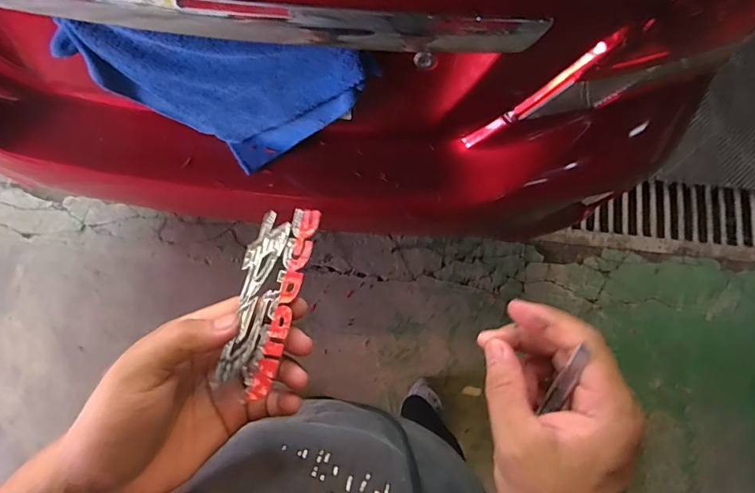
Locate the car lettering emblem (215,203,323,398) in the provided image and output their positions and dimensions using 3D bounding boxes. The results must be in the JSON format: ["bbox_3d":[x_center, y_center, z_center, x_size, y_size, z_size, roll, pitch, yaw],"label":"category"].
[{"bbox_3d":[-0.074,0.032,0.304,0.043,0.010,0.125,10,67,2],"label":"car lettering emblem"}]

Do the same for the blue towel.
[{"bbox_3d":[-0.242,-0.213,0.698,0.446,0.228,0.072,6,75,0],"label":"blue towel"}]

